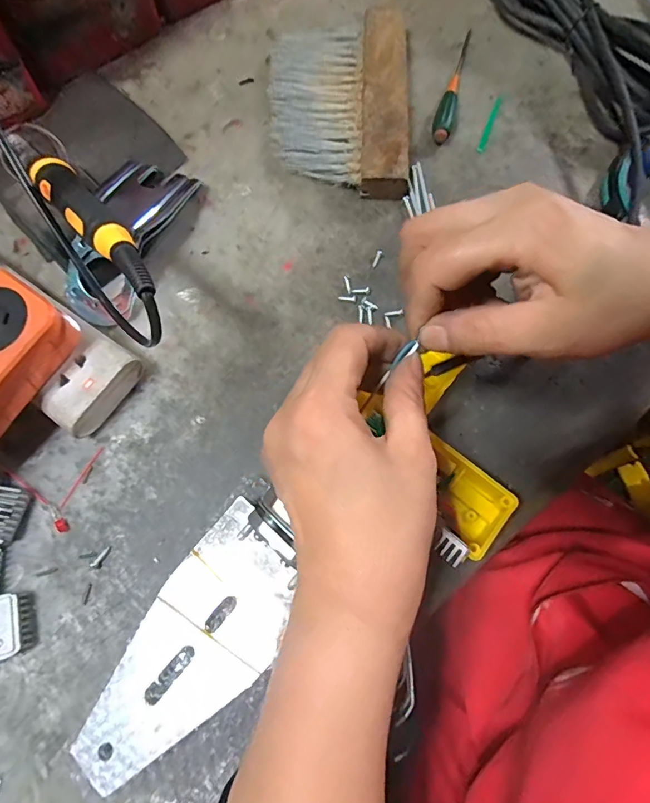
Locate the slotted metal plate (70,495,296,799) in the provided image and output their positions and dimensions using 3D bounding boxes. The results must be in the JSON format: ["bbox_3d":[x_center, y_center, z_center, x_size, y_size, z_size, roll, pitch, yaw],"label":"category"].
[{"bbox_3d":[-0.070,0.132,0.229,0.067,0.004,0.144,35,79,17],"label":"slotted metal plate"}]

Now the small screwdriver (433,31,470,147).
[{"bbox_3d":[0.116,-0.285,0.386,0.016,0.017,0.142,16,73,5],"label":"small screwdriver"}]

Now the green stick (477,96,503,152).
[{"bbox_3d":[0.145,-0.243,0.379,0.006,0.006,0.061,22,73,7],"label":"green stick"}]

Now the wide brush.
[{"bbox_3d":[0.010,-0.256,0.372,0.116,0.027,0.185,2,72,1],"label":"wide brush"}]

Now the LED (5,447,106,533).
[{"bbox_3d":[-0.171,0.060,0.279,0.058,0.004,0.048,-14,73,-5],"label":"LED"}]

